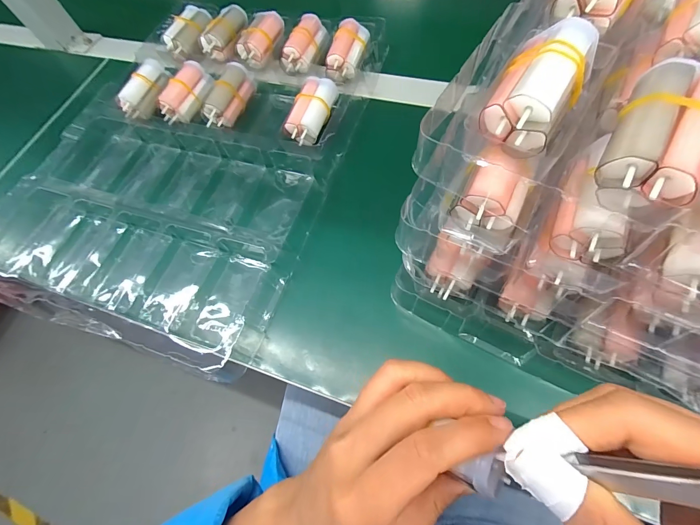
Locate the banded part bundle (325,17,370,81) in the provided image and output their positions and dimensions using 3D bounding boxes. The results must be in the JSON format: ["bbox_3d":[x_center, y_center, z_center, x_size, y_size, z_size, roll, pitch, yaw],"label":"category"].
[{"bbox_3d":[-0.002,-0.229,0.361,0.033,0.022,0.067,18,80,13],"label":"banded part bundle"}]

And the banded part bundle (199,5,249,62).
[{"bbox_3d":[-0.146,-0.274,0.402,0.030,0.027,0.069,27,82,17],"label":"banded part bundle"}]

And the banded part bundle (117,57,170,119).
[{"bbox_3d":[-0.225,-0.191,0.373,0.025,0.025,0.069,23,84,16],"label":"banded part bundle"}]

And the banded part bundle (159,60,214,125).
[{"bbox_3d":[-0.176,-0.184,0.365,0.025,0.027,0.071,22,78,15],"label":"banded part bundle"}]

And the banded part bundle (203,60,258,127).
[{"bbox_3d":[-0.126,-0.175,0.356,0.029,0.031,0.071,21,78,15],"label":"banded part bundle"}]

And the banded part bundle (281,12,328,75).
[{"bbox_3d":[-0.049,-0.246,0.378,0.034,0.023,0.070,22,81,15],"label":"banded part bundle"}]

